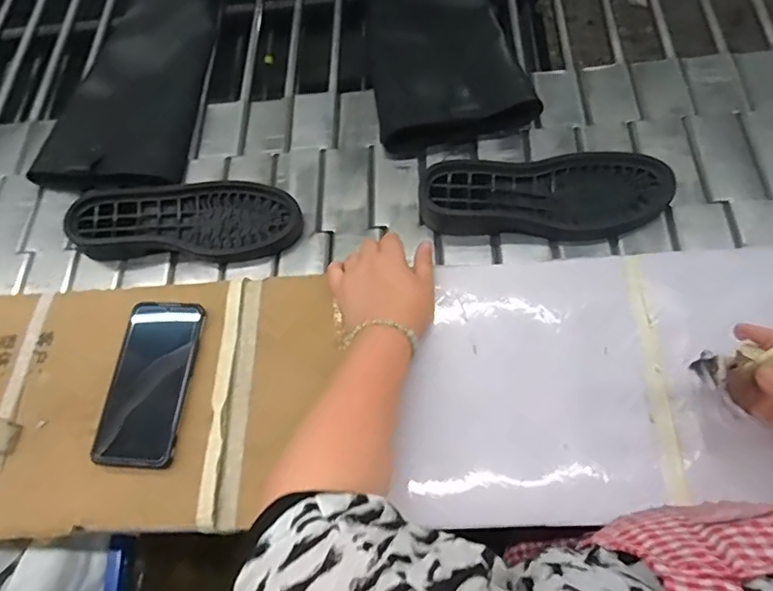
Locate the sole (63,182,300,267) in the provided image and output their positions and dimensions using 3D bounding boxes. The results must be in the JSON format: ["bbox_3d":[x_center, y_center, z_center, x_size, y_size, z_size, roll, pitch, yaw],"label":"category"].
[{"bbox_3d":[-0.238,-0.090,0.663,0.268,0.035,0.096,1,59,5],"label":"sole"}]

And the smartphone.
[{"bbox_3d":[-0.235,0.085,0.551,0.080,0.008,0.163,3,69,4],"label":"smartphone"}]

